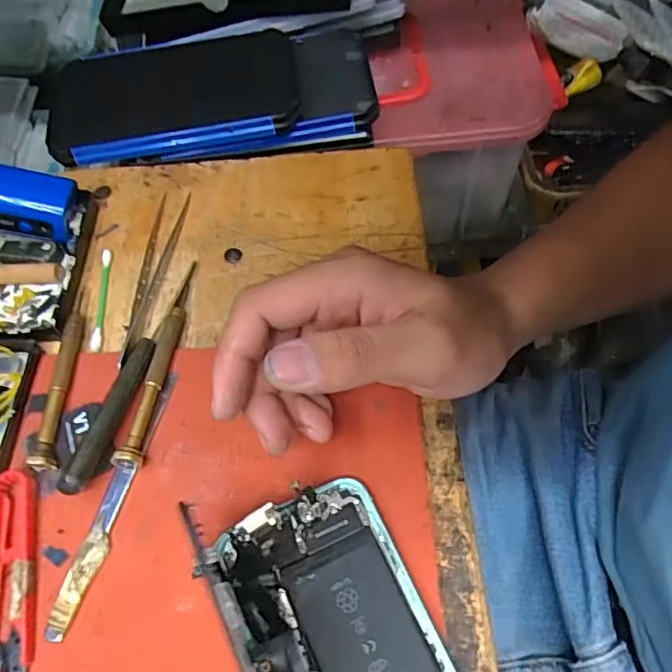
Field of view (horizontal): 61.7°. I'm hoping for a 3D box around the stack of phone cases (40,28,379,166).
[{"bbox_3d":[-0.090,-0.174,0.409,0.235,0.034,0.107,-7,60,-1],"label":"stack of phone cases"}]

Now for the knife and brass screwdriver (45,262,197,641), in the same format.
[{"bbox_3d":[-0.097,0.041,0.280,0.017,0.014,0.194,7,61,7],"label":"knife and brass screwdriver"}]

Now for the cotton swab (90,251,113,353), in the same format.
[{"bbox_3d":[-0.135,-0.023,0.325,0.006,0.004,0.069,-6,60,-1],"label":"cotton swab"}]

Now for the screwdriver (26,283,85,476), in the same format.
[{"bbox_3d":[-0.144,0.018,0.295,0.011,0.011,0.109,-6,60,-1],"label":"screwdriver"}]

